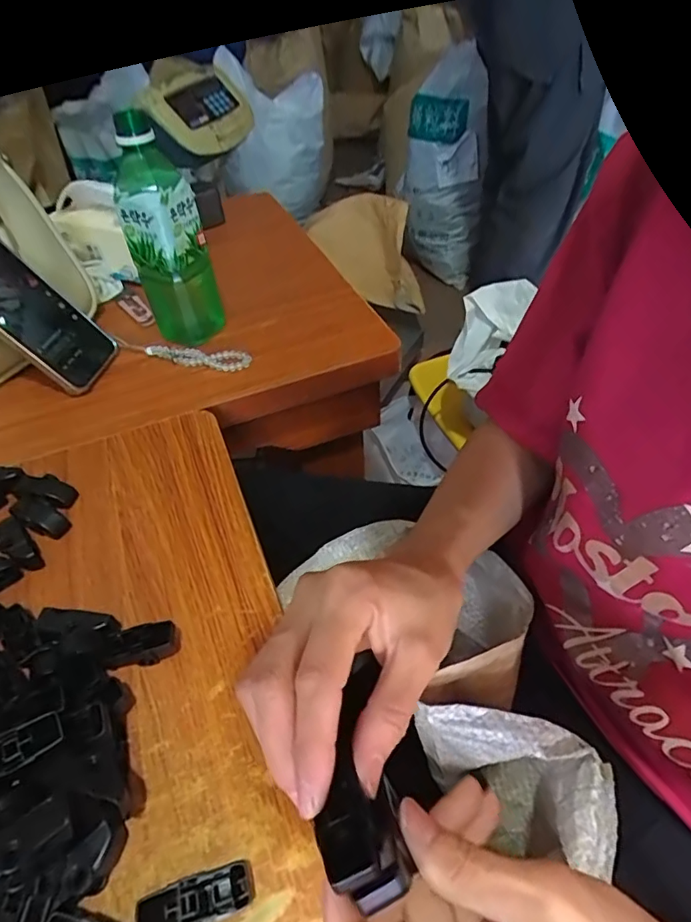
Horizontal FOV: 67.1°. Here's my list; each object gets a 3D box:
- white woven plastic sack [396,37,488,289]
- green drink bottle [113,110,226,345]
[{"bbox_3d":[0.276,-0.788,1.475,0.242,0.534,0.094,5,47,9],"label":"white woven plastic sack"},{"bbox_3d":[-0.171,-0.211,0.507,0.074,0.201,0.070,-17,48,-12],"label":"green drink bottle"}]

